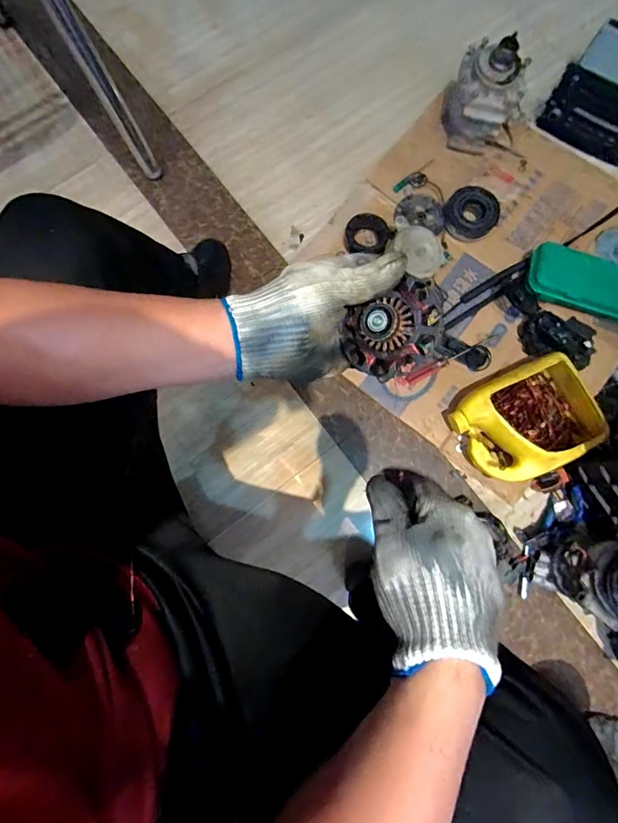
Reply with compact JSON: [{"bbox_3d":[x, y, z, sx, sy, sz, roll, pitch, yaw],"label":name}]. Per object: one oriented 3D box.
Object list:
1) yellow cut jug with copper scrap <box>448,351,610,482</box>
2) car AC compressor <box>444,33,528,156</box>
[{"bbox_3d":[0.386,0.018,0.754,0.232,0.078,0.178,-30,82,-5],"label":"yellow cut jug with copper scrap"},{"bbox_3d":[0.357,-0.641,0.844,0.150,0.172,0.147,0,80,0],"label":"car AC compressor"}]

